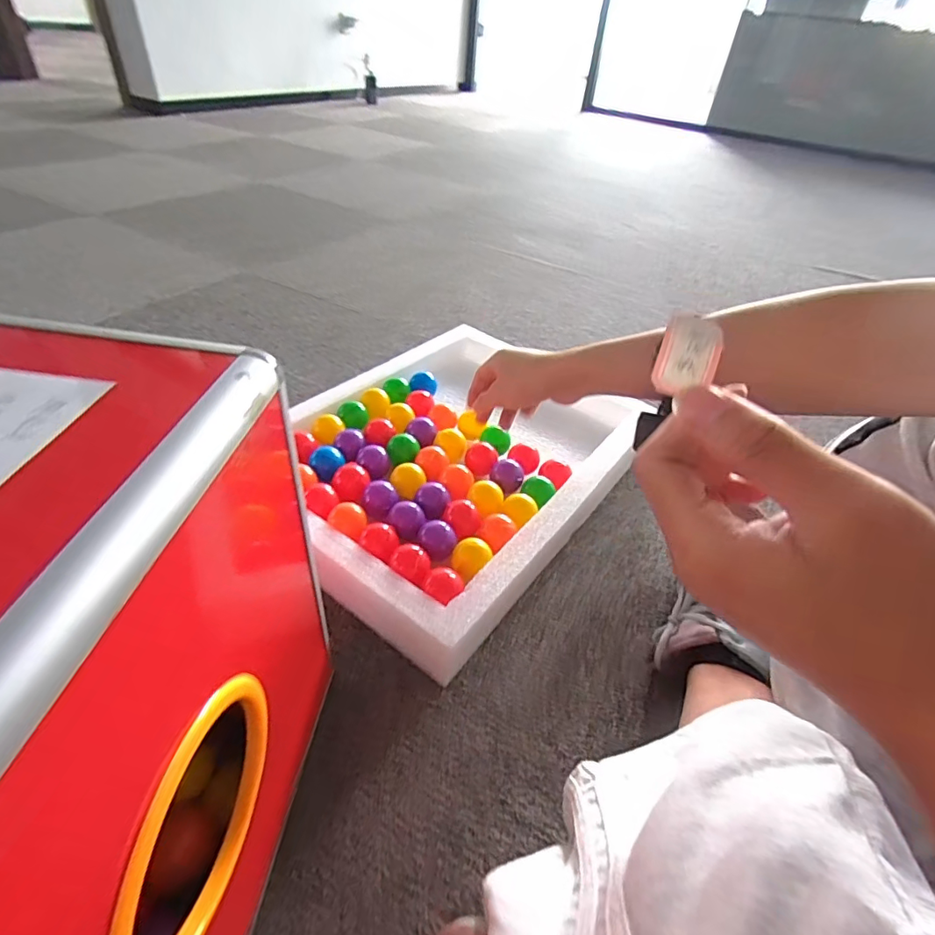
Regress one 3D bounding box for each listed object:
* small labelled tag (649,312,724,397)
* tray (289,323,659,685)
[{"bbox_3d":[0.074,-0.037,0.172,0.016,0.023,0.004,15,8,4],"label":"small labelled tag"},{"bbox_3d":[-0.020,-0.011,0.594,0.331,0.070,0.439,30,47,23],"label":"tray"}]

